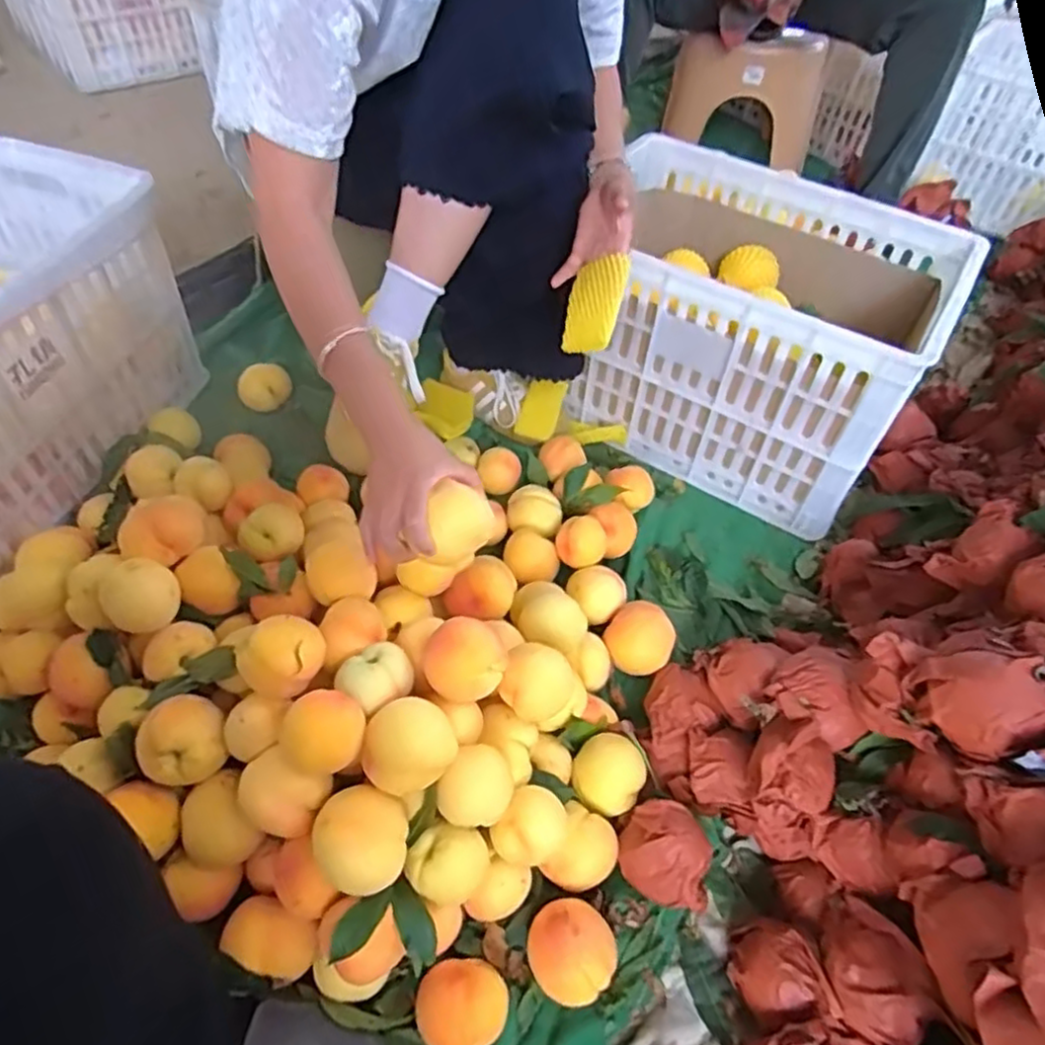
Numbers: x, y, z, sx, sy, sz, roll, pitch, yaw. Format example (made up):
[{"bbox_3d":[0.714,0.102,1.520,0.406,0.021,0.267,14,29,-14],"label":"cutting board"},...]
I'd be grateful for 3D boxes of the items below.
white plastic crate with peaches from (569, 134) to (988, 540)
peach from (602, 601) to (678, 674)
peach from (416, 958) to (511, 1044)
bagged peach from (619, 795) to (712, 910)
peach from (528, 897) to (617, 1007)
[{"bbox_3d":[0.316,-0.295,1.004,0.459,0.290,0.381,26,56,13],"label":"white plastic crate with peaches"},{"bbox_3d":[0.135,0.134,0.803,0.075,0.065,0.081,2,54,-3],"label":"peach"},{"bbox_3d":[-0.049,0.395,0.569,0.071,0.056,0.064,-1,54,-6],"label":"peach"},{"bbox_3d":[0.130,0.308,0.642,0.075,0.081,0.083,-3,54,-7],"label":"bagged peach"},{"bbox_3d":[0.041,0.368,0.597,0.067,0.060,0.076,-18,57,-17],"label":"peach"}]

